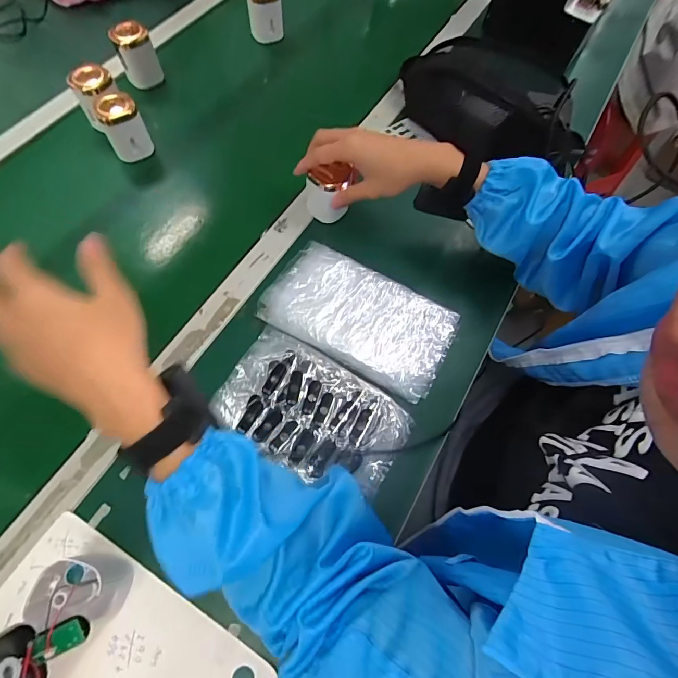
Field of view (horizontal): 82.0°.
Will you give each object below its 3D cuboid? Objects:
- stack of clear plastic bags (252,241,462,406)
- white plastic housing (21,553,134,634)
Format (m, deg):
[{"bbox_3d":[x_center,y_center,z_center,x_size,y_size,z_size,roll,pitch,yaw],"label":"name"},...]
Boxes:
[{"bbox_3d":[0.025,-0.028,0.484,0.223,0.030,0.128,30,68,10],"label":"stack of clear plastic bags"},{"bbox_3d":[-0.225,0.219,0.343,0.059,0.066,0.051,0,66,-3],"label":"white plastic housing"}]

